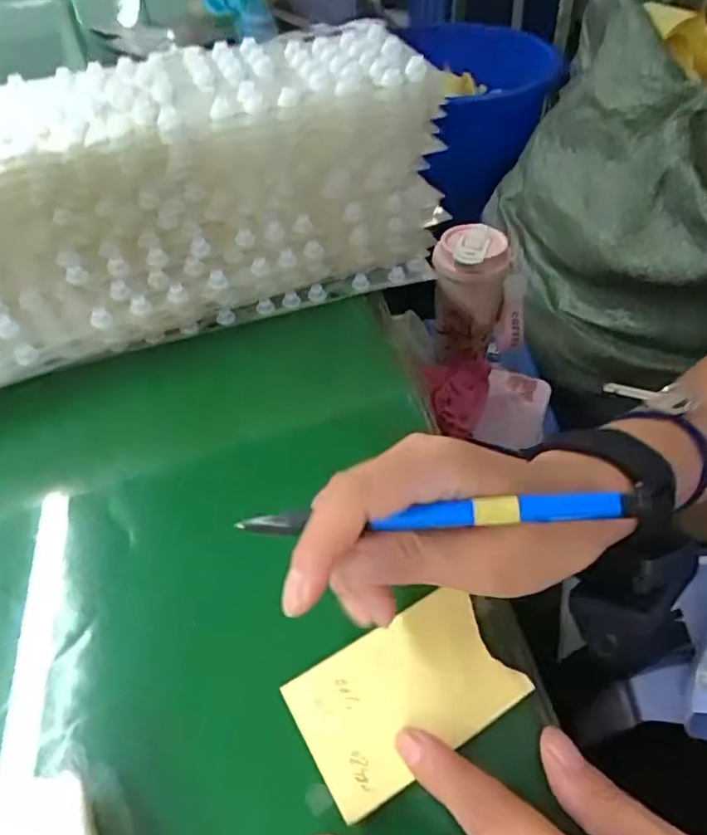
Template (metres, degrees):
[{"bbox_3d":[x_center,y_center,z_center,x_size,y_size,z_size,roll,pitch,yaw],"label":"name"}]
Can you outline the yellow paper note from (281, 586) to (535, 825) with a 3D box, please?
[{"bbox_3d":[0.021,0.112,0.238,0.086,0.004,0.055,-26,53,-19],"label":"yellow paper note"}]

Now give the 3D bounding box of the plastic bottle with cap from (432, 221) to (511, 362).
[{"bbox_3d":[0.141,-0.149,0.717,0.079,0.159,0.078,8,50,10],"label":"plastic bottle with cap"}]

